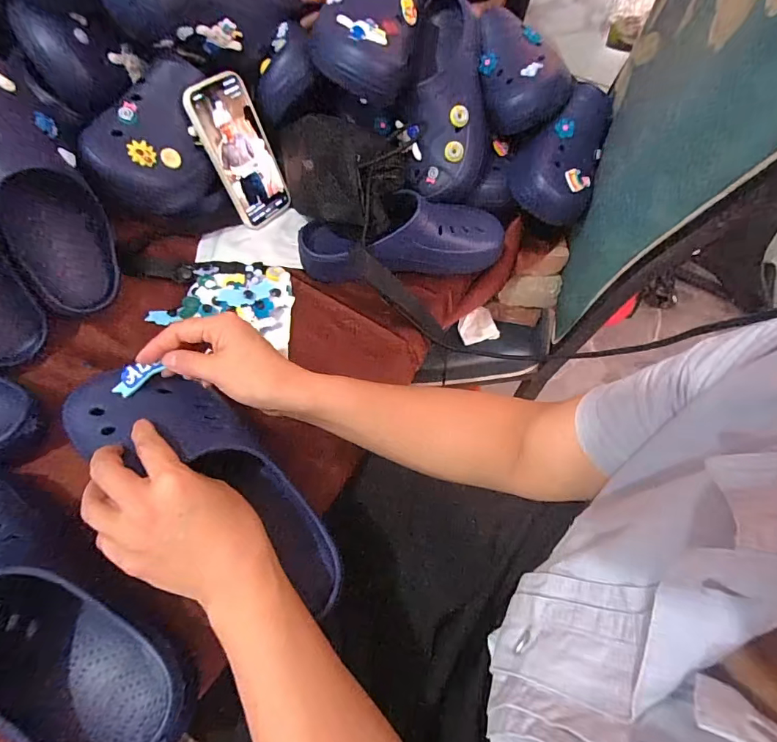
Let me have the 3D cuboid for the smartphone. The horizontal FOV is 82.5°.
[{"bbox_3d":[-0.182,-0.271,0.555,0.007,0.165,0.083,18,53,36],"label":"smartphone"}]

